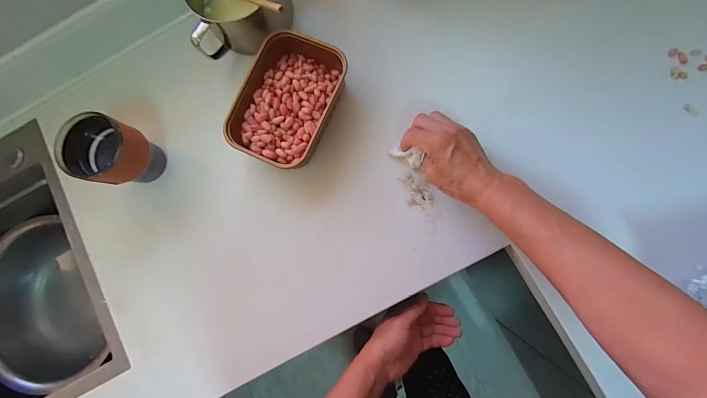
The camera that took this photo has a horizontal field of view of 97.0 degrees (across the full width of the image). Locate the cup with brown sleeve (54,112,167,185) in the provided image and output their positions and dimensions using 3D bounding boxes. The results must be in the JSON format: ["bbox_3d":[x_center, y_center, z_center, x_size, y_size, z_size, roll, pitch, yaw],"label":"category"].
[{"bbox_3d":[-0.337,-0.066,0.454,0.079,0.111,0.088,22,88,8],"label":"cup with brown sleeve"}]

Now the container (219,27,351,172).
[{"bbox_3d":[-0.090,-0.140,0.456,0.132,0.062,0.190,23,88,8],"label":"container"}]

